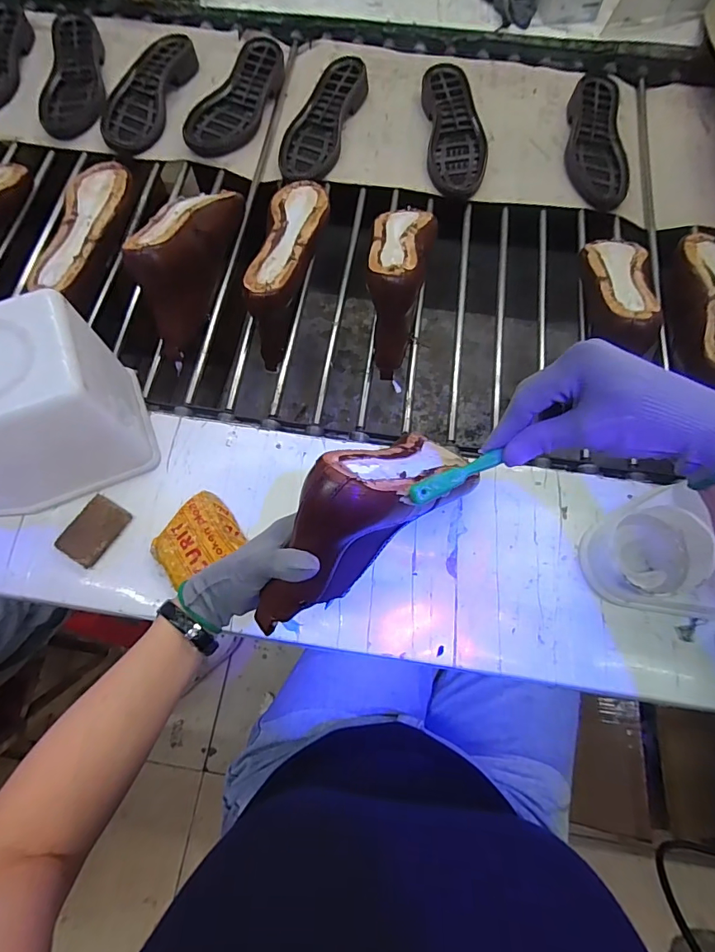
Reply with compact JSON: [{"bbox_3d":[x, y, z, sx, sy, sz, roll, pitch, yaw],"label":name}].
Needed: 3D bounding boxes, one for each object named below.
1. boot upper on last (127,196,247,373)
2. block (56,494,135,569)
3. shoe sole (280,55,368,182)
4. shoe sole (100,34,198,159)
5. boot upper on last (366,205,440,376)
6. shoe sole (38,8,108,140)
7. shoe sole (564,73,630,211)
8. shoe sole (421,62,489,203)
[{"bbox_3d":[-0.236,-0.304,0.633,0.080,0.127,0.275,11,73,3],"label":"boot upper on last"},{"bbox_3d":[-0.288,0.059,0.507,0.050,0.015,0.069,31,74,10],"label":"block"},{"bbox_3d":[-0.061,-0.589,0.771,0.098,0.034,0.270,18,74,5],"label":"shoe sole"},{"bbox_3d":[-0.362,-0.651,0.789,0.103,0.027,0.262,14,74,4],"label":"shoe sole"},{"bbox_3d":[0.057,-0.265,0.618,0.081,0.131,0.255,8,73,2],"label":"boot upper on last"},{"bbox_3d":[-0.495,-0.697,0.802,0.105,0.026,0.275,-9,73,-3],"label":"shoe sole"},{"bbox_3d":[0.390,-0.550,0.765,0.088,0.029,0.260,4,73,1],"label":"shoe sole"},{"bbox_3d":[0.160,-0.572,0.769,0.092,0.031,0.259,-1,73,-1],"label":"shoe sole"}]

